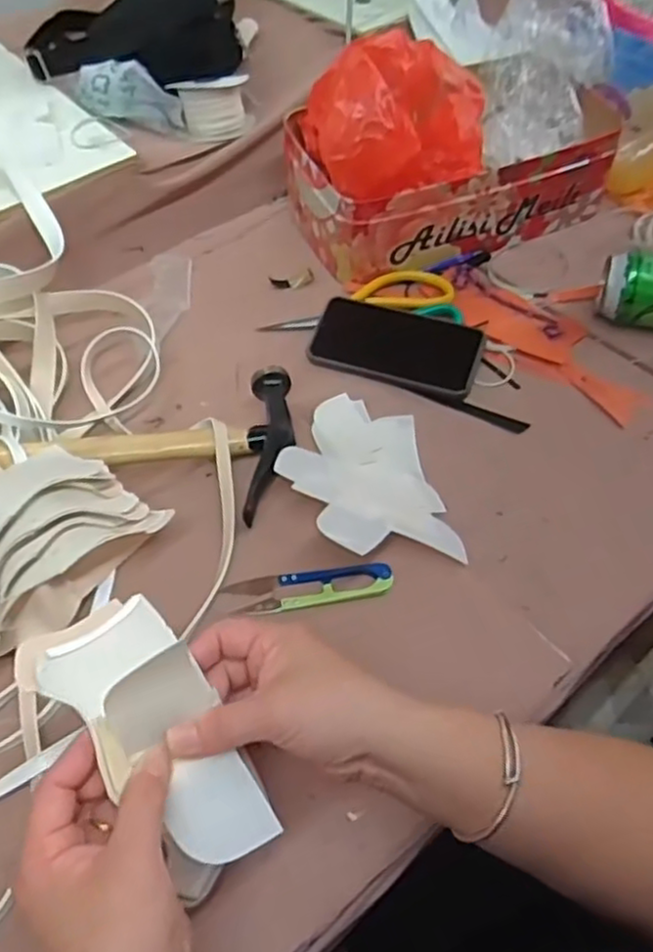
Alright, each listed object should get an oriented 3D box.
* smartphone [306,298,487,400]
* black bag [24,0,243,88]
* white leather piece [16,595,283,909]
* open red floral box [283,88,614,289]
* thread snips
[{"bbox_3d":[0.064,-0.121,0.657,0.155,0.008,0.073,17,78,12],"label":"smartphone"},{"bbox_3d":[-0.219,-0.513,0.795,0.230,0.089,0.182,-6,55,-3],"label":"black bag"},{"bbox_3d":[-0.080,0.129,0.341,0.065,0.040,0.145,-34,89,-21],"label":"white leather piece"},{"bbox_3d":[0.131,-0.321,0.750,0.320,0.094,0.166,-17,56,-11],"label":"open red floral box"},{"bbox_3d":[-0.011,0.078,0.497,0.114,0.010,0.027,-9,55,-5],"label":"thread snips"}]

